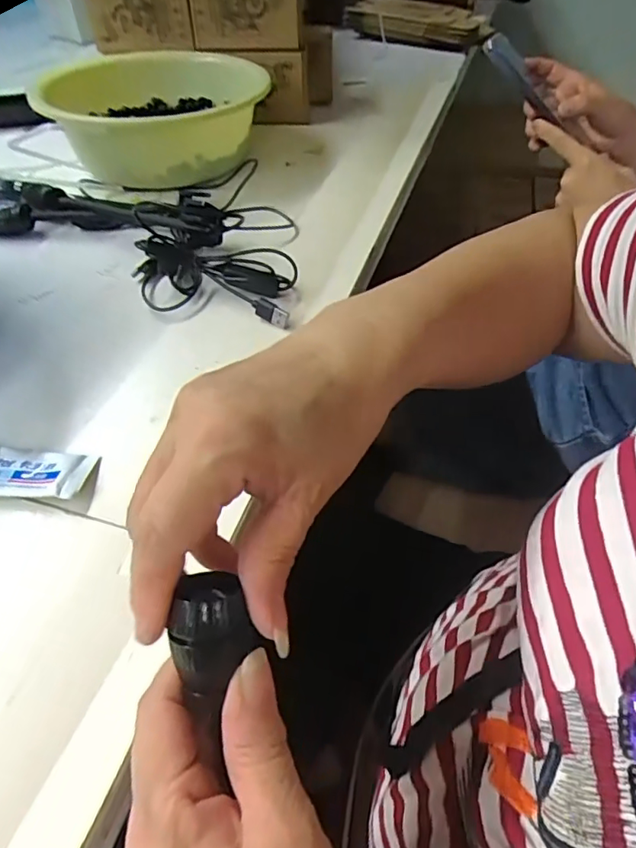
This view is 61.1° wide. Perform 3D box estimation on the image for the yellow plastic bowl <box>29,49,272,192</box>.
[{"bbox_3d":[-0.164,-0.331,0.584,0.208,0.075,0.231,-5,48,-4],"label":"yellow plastic bowl"}]

